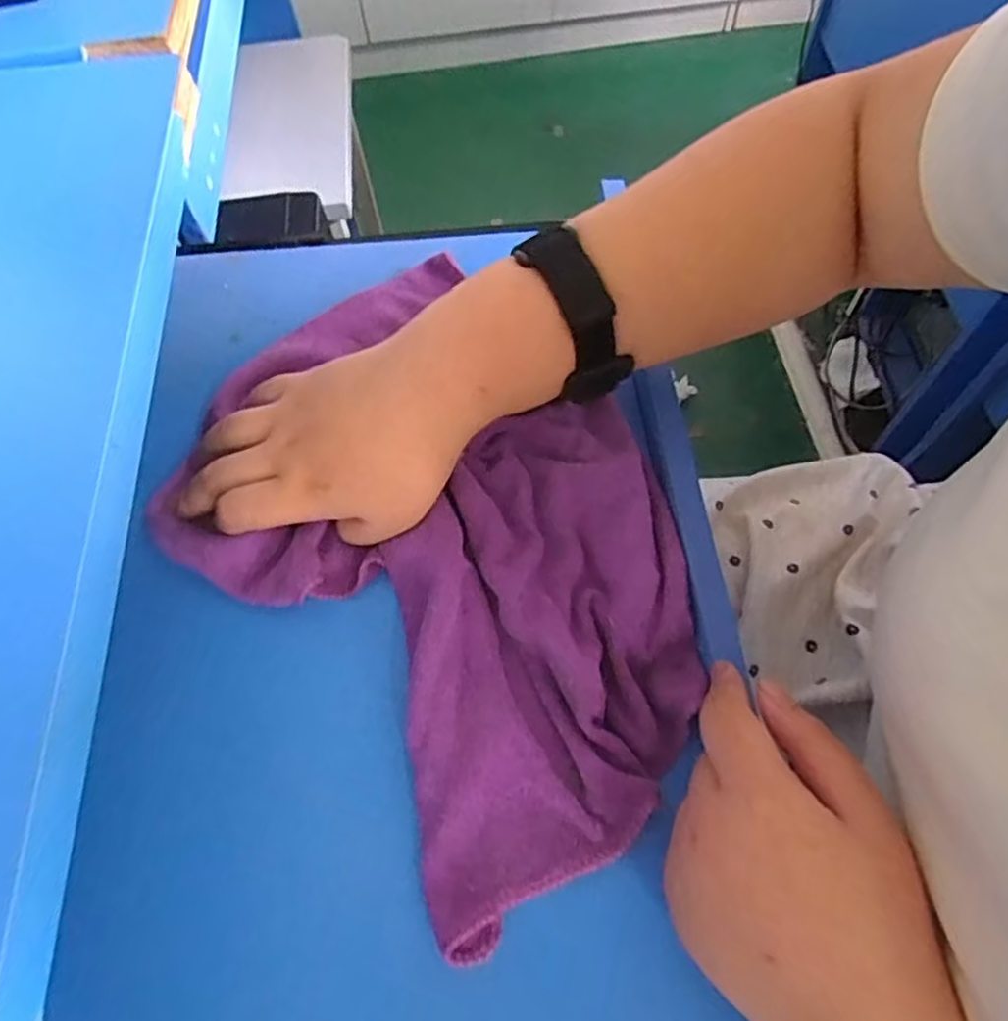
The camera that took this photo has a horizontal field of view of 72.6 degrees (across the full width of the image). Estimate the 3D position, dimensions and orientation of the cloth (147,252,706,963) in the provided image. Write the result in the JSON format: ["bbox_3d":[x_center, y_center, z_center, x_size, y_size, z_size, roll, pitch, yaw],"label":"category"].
[{"bbox_3d":[-0.026,0.012,0.346,0.216,0.031,0.297,-39,67,-16],"label":"cloth"}]

